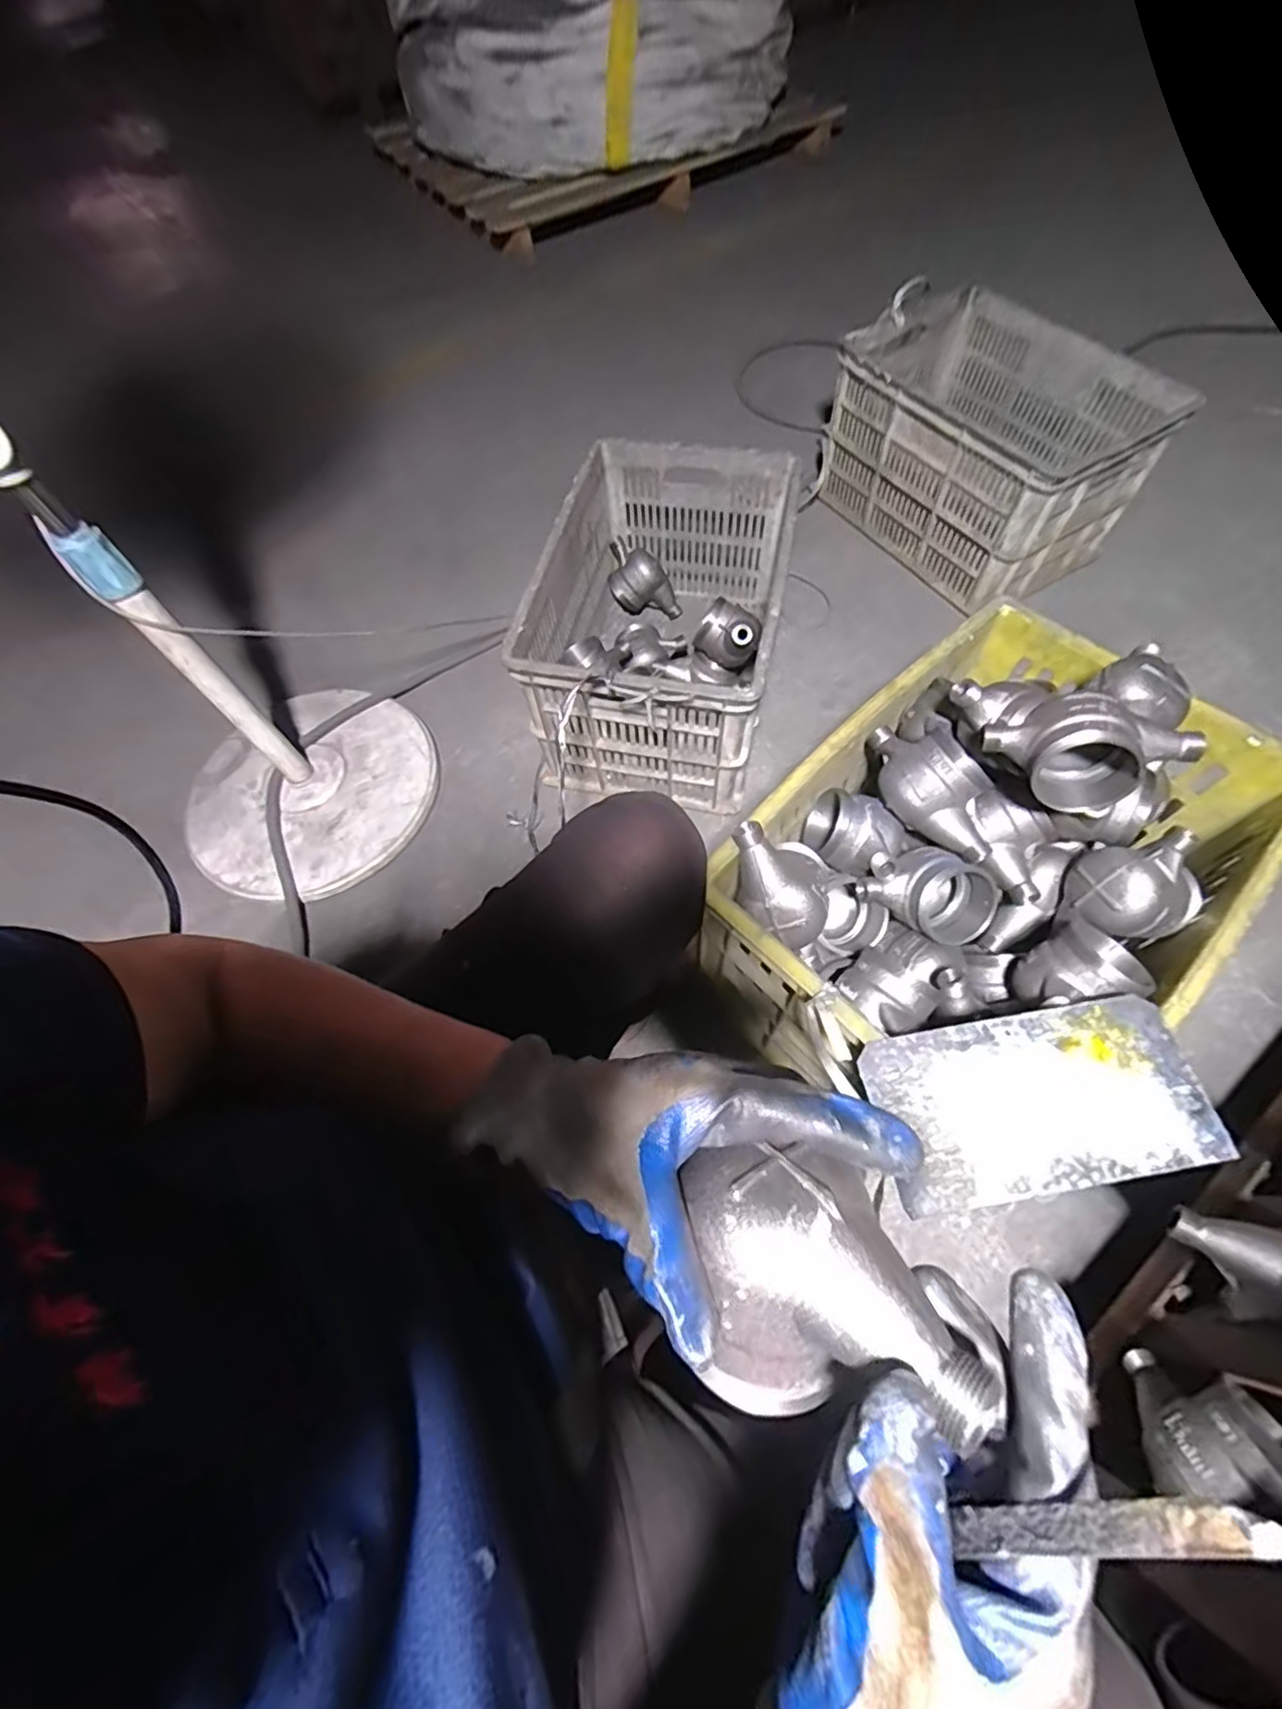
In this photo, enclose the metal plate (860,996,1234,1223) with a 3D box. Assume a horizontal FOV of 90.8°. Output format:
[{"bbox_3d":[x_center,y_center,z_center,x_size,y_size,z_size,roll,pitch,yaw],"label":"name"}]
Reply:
[{"bbox_3d":[0.295,0.182,0.470,0.234,0.006,0.121,-10,64,-2],"label":"metal plate"}]

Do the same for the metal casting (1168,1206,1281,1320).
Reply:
[{"bbox_3d":[0.471,0.314,0.478,0.108,0.057,0.063,-4,41,34],"label":"metal casting"}]

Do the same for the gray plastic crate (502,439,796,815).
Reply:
[{"bbox_3d":[0.039,-0.347,0.969,0.317,0.273,0.473,10,65,8],"label":"gray plastic crate"}]

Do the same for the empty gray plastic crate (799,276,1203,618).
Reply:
[{"bbox_3d":[0.593,-0.720,1.126,0.317,0.256,0.481,-31,66,-12],"label":"empty gray plastic crate"}]

